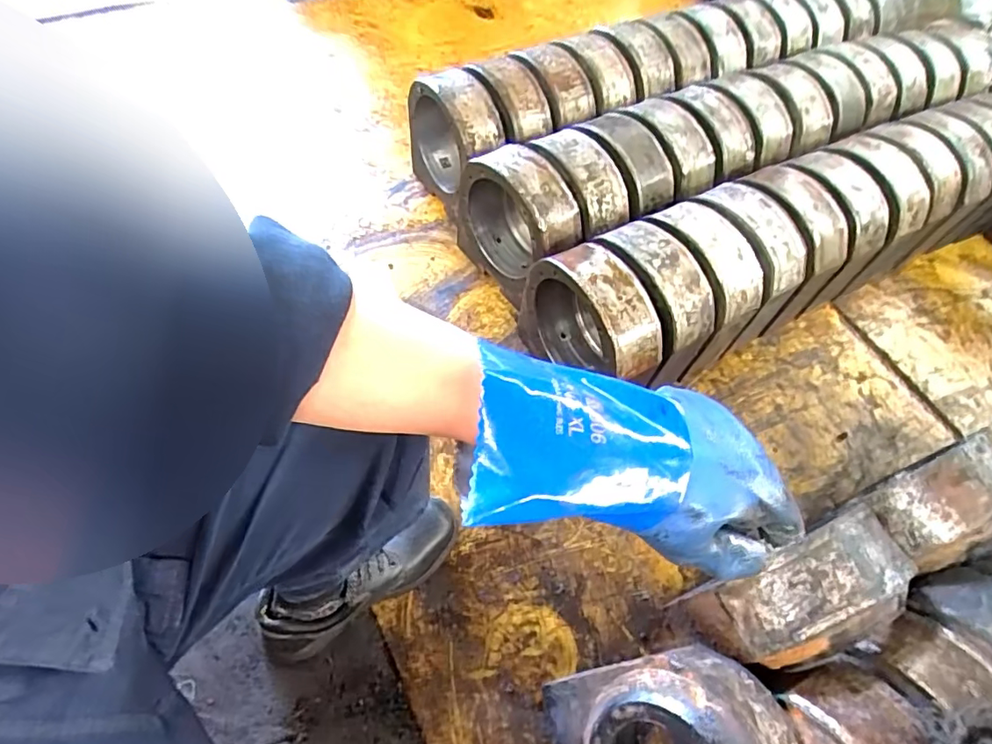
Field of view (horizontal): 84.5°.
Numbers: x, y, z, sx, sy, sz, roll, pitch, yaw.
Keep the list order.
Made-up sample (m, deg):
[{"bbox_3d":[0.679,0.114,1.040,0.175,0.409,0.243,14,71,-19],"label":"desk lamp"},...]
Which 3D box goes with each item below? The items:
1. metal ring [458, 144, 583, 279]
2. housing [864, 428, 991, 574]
[{"bbox_3d":[0.037,-0.256,0.921,0.091,0.208,0.221,-38,70,-24],"label":"metal ring"},{"bbox_3d":[0.536,0.152,0.637,0.159,0.074,0.106,-19,63,-17],"label":"housing"}]

